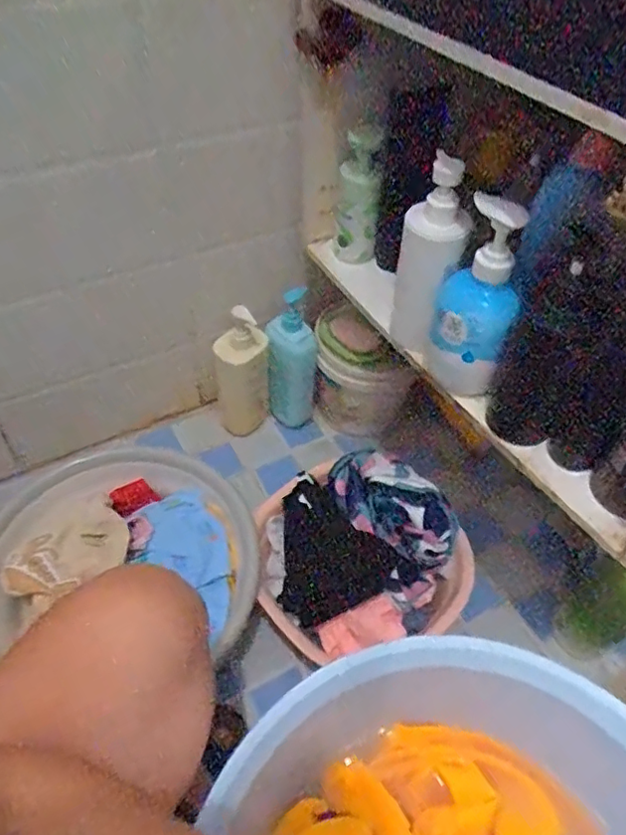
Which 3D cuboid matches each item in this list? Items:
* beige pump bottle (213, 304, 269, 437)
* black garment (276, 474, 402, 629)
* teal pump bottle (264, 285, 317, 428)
[{"bbox_3d":[-0.120,-0.073,0.946,0.090,0.250,0.058,-11,50,-10],"label":"beige pump bottle"},{"bbox_3d":[0.029,0.165,0.737,0.143,0.030,0.188,-7,67,12],"label":"black garment"},{"bbox_3d":[-0.035,-0.089,0.934,0.079,0.244,0.059,-4,49,-4],"label":"teal pump bottle"}]

